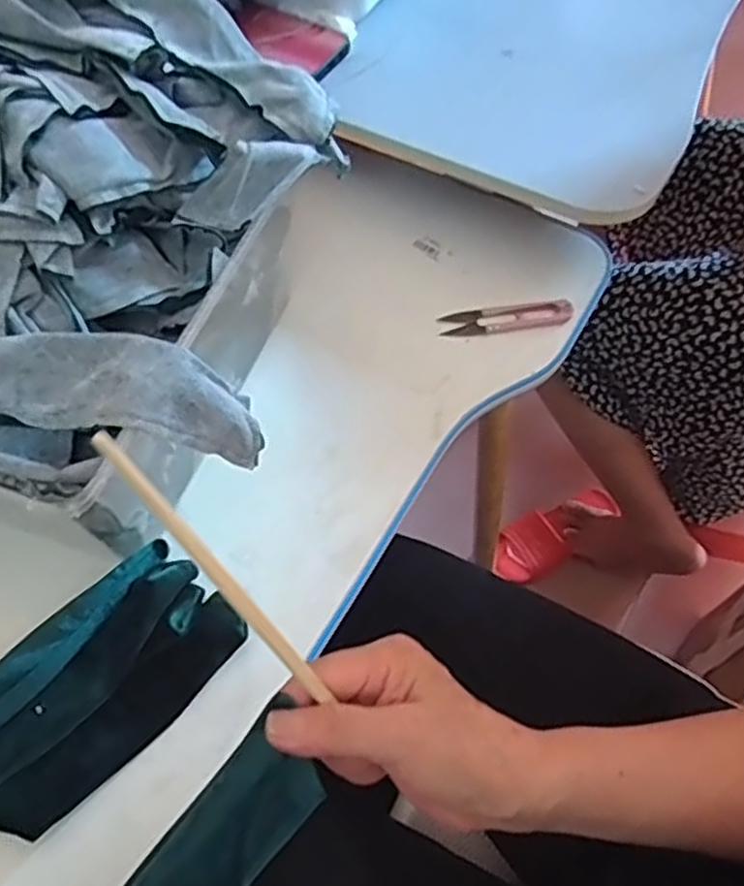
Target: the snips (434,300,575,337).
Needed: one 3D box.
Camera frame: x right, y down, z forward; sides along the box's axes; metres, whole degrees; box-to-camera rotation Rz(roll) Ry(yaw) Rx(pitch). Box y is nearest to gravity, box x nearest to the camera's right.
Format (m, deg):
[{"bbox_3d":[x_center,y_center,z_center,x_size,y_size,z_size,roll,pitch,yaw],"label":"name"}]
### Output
[{"bbox_3d":[0.104,-0.095,0.564,0.099,0.008,0.025,-4,60,-2],"label":"snips"}]

